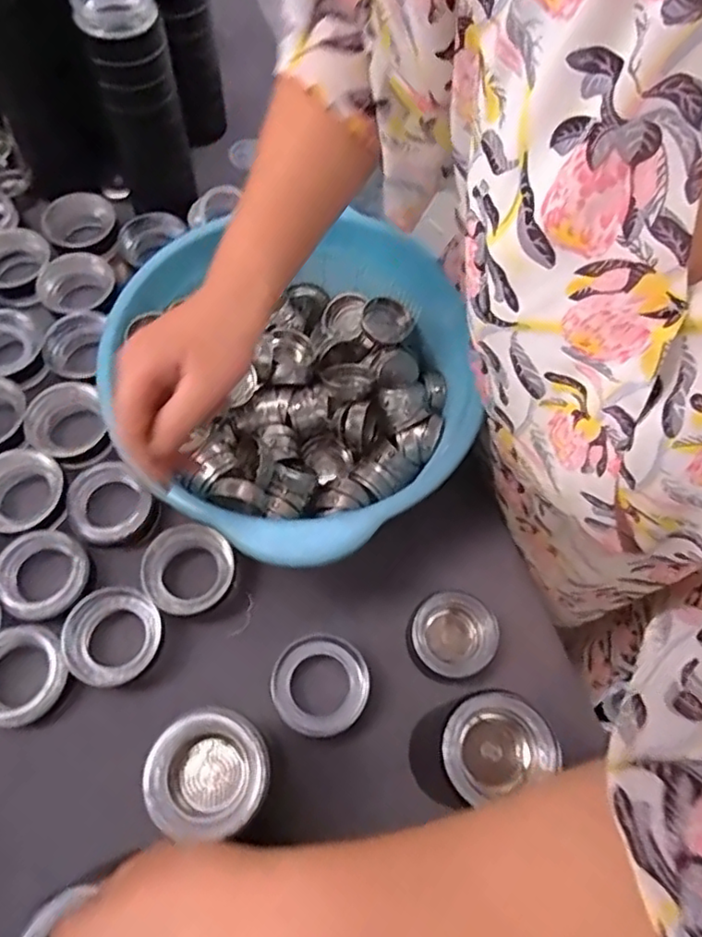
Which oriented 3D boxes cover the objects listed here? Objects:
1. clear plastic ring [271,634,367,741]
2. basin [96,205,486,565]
[{"bbox_3d":[-0.023,0.159,0.462,0.067,0.027,0.068,0,71,-1],"label":"clear plastic ring"},{"bbox_3d":[-0.046,-0.057,0.495,0.265,0.106,0.271,0,71,-1],"label":"basin"}]

